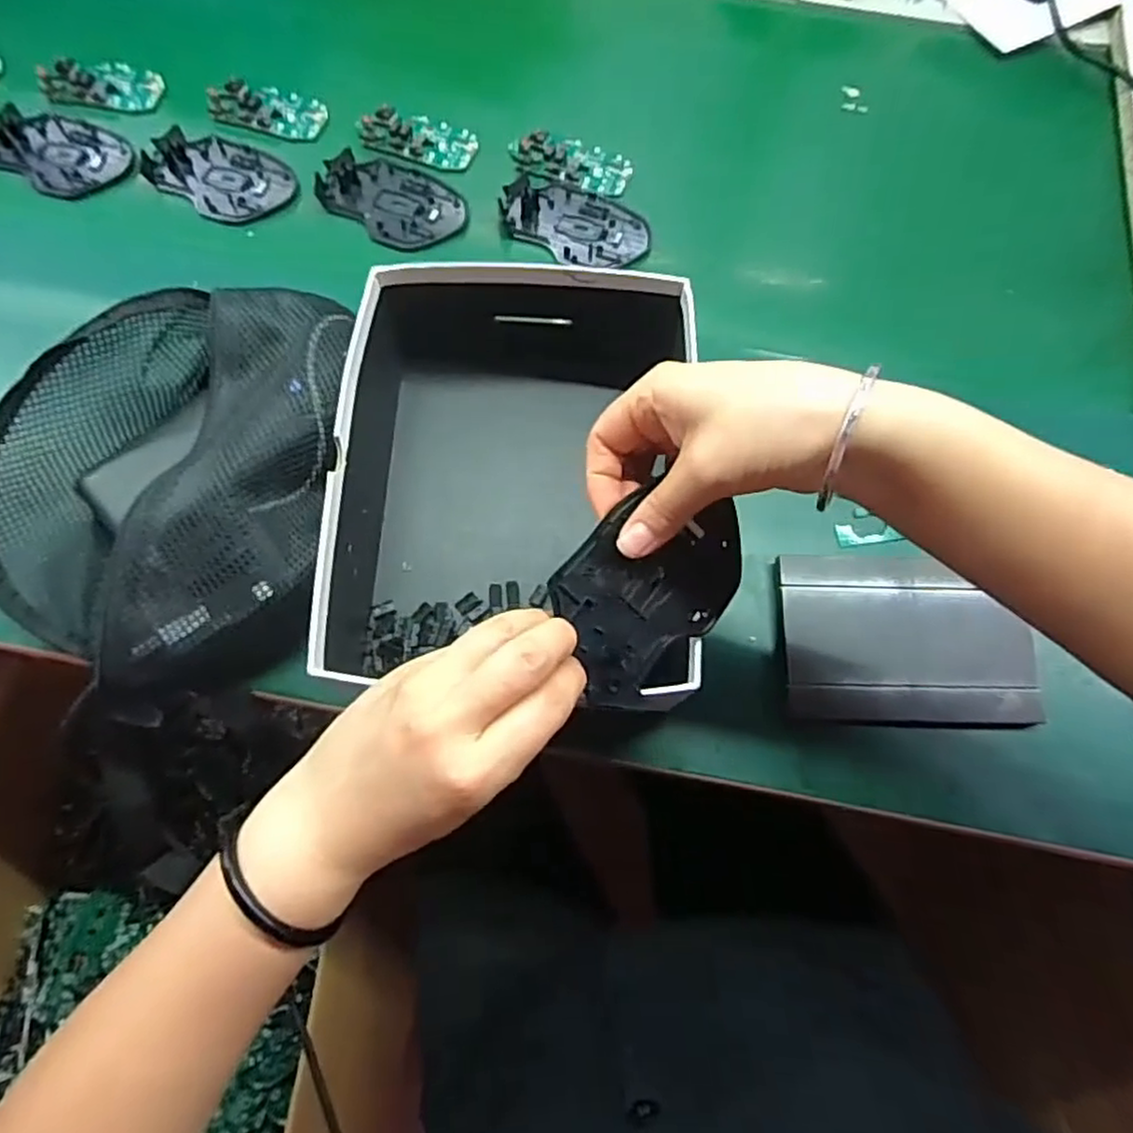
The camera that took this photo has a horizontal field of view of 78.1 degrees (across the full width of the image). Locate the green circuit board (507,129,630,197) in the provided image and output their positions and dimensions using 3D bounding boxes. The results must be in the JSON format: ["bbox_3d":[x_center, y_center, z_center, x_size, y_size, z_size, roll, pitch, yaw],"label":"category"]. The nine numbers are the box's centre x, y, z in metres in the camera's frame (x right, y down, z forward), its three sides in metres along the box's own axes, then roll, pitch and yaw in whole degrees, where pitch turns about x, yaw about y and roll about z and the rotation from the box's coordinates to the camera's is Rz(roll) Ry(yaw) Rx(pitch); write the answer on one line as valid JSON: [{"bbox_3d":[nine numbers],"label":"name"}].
[{"bbox_3d":[0.004,-0.325,0.559,0.097,0.010,0.046,19,70,5],"label":"green circuit board"}]

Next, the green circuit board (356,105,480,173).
[{"bbox_3d":[-0.118,-0.347,0.562,0.091,0.013,0.047,11,69,3],"label":"green circuit board"}]

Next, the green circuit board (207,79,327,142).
[{"bbox_3d":[-0.243,-0.374,0.570,0.091,0.013,0.044,12,69,3],"label":"green circuit board"}]

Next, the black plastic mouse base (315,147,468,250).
[{"bbox_3d":[-0.136,-0.285,0.542,0.113,0.012,0.069,33,72,10],"label":"black plastic mouse base"}]

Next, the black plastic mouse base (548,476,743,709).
[{"bbox_3d":[0.041,0.007,0.325,0.107,0.005,0.073,-37,102,-17],"label":"black plastic mouse base"}]

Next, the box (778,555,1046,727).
[{"bbox_3d":[0.208,0.045,0.433,0.152,0.028,0.101,2,69,-1],"label":"box"}]

